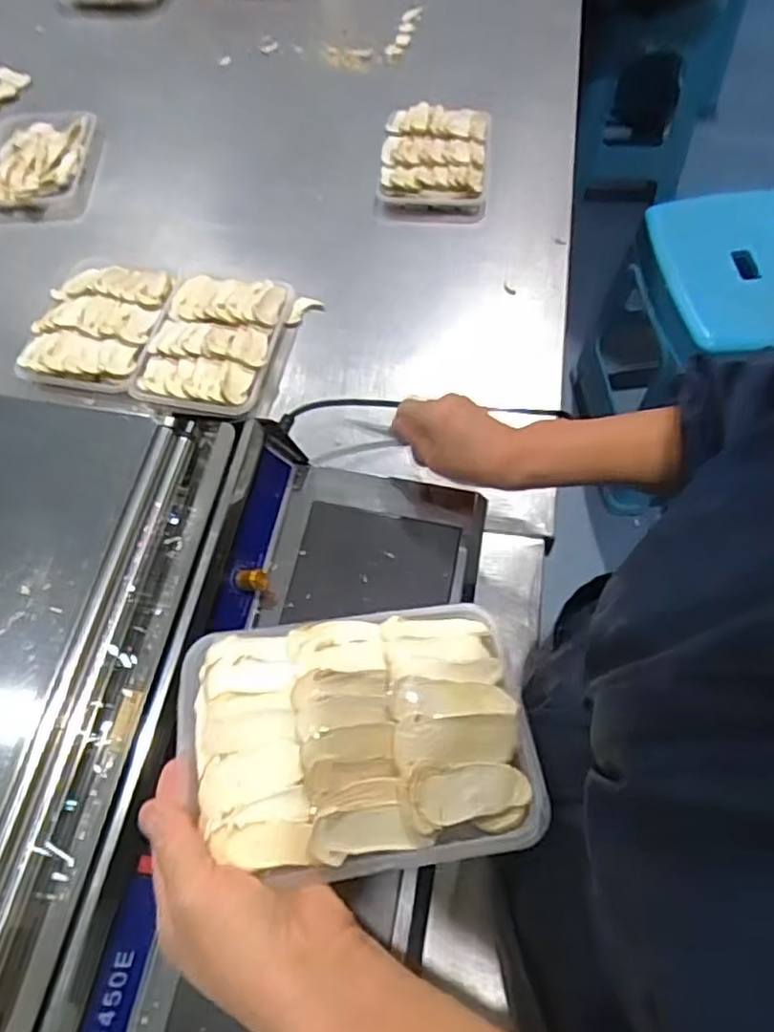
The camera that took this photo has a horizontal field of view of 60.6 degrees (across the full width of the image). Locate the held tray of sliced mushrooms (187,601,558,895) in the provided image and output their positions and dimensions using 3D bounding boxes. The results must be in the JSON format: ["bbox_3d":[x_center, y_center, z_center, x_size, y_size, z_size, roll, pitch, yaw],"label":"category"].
[{"bbox_3d":[-0.017,0.113,0.349,0.179,0.028,0.131,-8,63,-2],"label":"held tray of sliced mushrooms"}]

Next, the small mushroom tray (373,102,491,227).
[{"bbox_3d":[0.059,-0.446,0.835,0.138,0.041,0.183,4,63,4],"label":"small mushroom tray"}]

